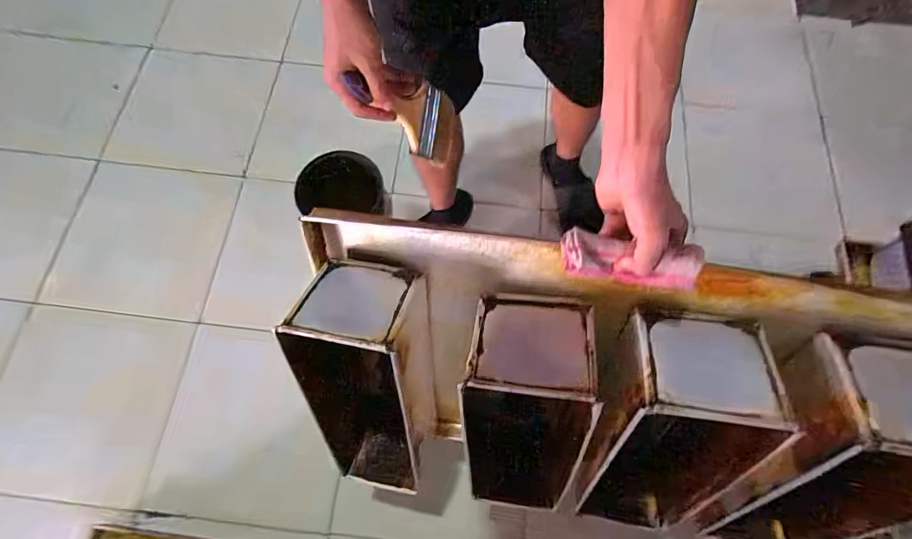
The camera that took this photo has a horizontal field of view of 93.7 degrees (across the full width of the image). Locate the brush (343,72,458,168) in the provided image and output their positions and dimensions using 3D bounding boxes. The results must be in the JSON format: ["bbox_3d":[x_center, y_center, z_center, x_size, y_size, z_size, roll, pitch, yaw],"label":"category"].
[{"bbox_3d":[-0.059,-0.205,0.551,0.015,0.203,0.094,13,92,31],"label":"brush"}]

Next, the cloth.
[{"bbox_3d":[0.166,-0.007,0.416,0.123,0.038,0.040,10,71,15],"label":"cloth"}]

